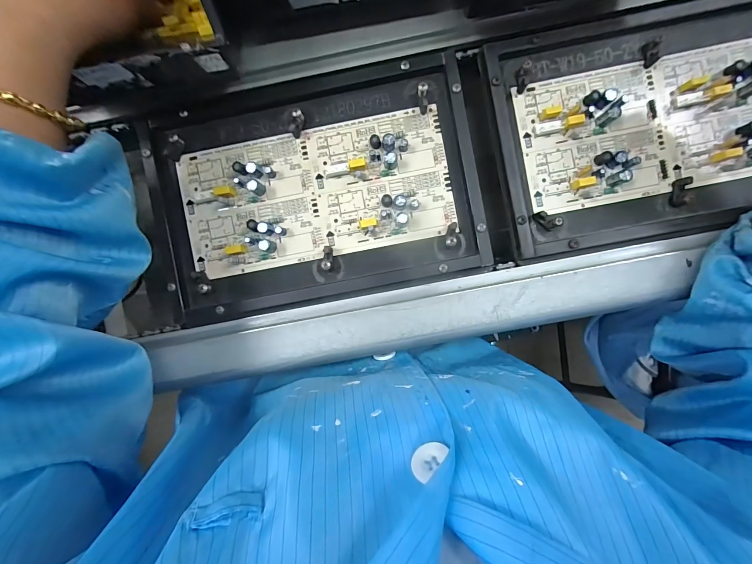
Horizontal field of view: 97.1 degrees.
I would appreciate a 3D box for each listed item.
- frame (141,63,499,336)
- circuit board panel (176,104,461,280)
[{"bbox_3d":[-0.054,-0.071,0.268,0.264,0.015,0.171,-11,90,2],"label":"frame"},{"bbox_3d":[-0.048,-0.070,0.268,0.218,0.013,0.101,-12,90,2],"label":"circuit board panel"}]

